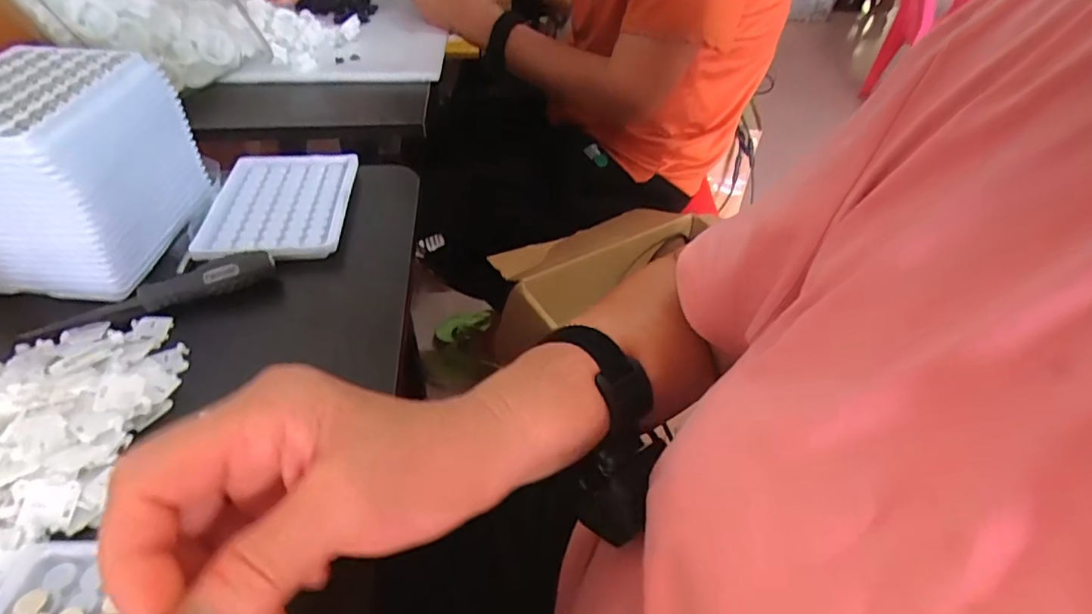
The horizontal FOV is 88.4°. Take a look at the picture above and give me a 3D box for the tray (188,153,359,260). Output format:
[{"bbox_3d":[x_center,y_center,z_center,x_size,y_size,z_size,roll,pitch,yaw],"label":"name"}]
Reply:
[{"bbox_3d":[-0.204,-0.081,0.440,0.097,0.015,0.131,-3,43,-5],"label":"tray"}]

